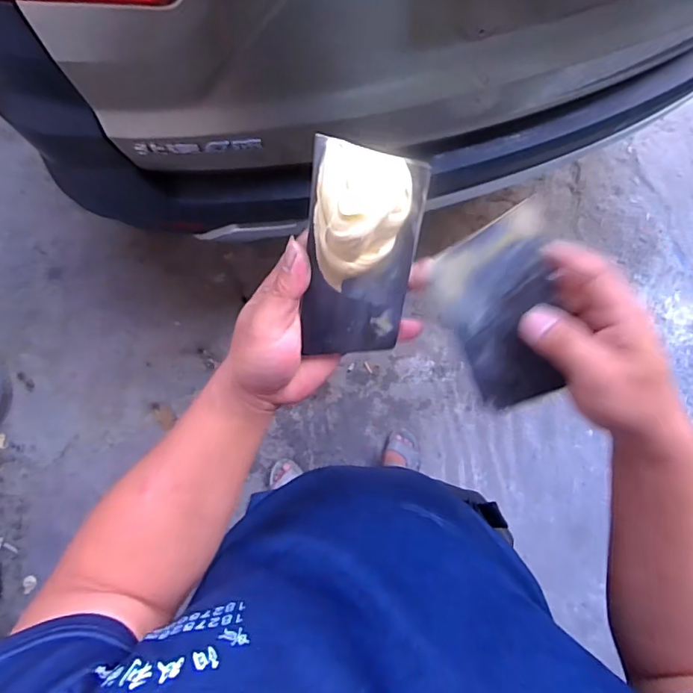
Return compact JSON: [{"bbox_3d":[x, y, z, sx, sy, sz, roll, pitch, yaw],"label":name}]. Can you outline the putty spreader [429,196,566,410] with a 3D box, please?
[{"bbox_3d":[0.108,-0.019,0.328,0.075,0.005,0.128,-23,111,13],"label":"putty spreader"}]

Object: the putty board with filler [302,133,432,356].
[{"bbox_3d":[0.012,-0.051,0.308,0.072,0.024,0.134,-4,125,-22],"label":"putty board with filler"}]

